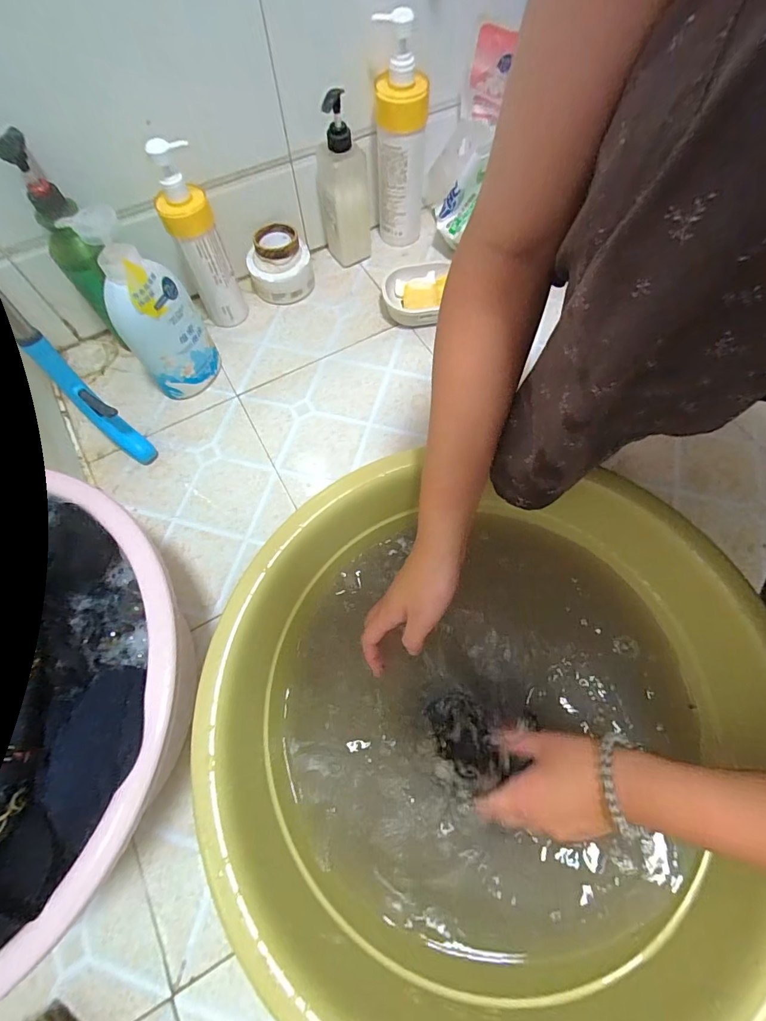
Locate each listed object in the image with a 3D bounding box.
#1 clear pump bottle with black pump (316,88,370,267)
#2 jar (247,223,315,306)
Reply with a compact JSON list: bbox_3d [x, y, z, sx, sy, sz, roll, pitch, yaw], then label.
[{"bbox_3d":[-0.064,-0.515,0.680,0.081,0.228,0.062,-6,66,-1],"label":"clear pump bottle with black pump"},{"bbox_3d":[-0.172,-0.409,0.716,0.100,0.075,0.099,-1,66,2],"label":"jar"}]

